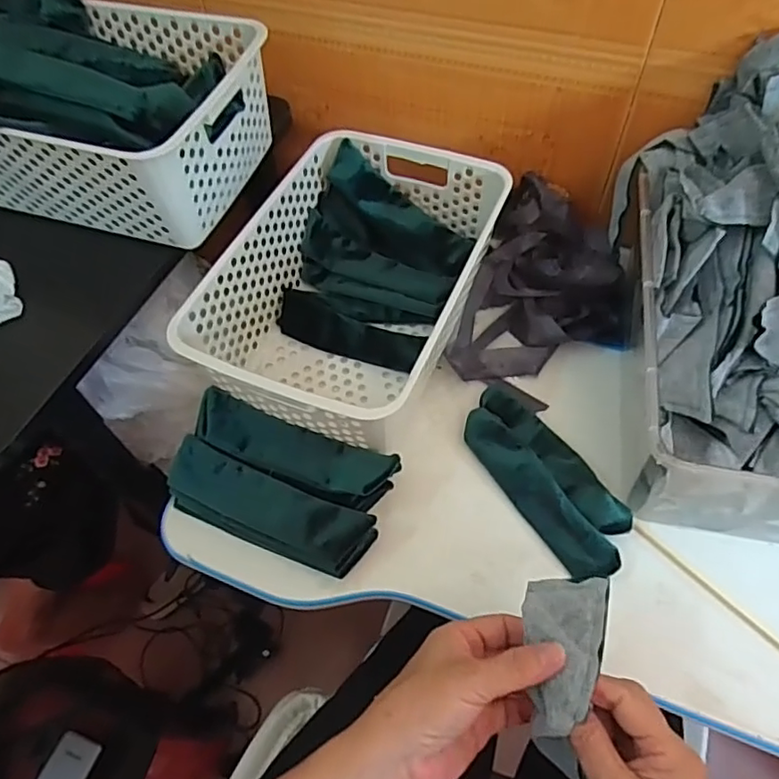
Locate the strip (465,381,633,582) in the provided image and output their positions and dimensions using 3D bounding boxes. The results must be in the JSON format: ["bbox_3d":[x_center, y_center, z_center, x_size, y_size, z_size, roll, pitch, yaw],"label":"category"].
[{"bbox_3d":[0.128,0.067,0.487,0.070,0.024,0.183,-28,60,-13],"label":"strip"}]

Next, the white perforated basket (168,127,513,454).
[{"bbox_3d":[-0.031,-0.099,0.555,0.207,0.110,0.312,18,61,14],"label":"white perforated basket"}]

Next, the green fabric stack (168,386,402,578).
[{"bbox_3d":[-0.094,0.076,0.485,0.179,0.035,0.100,19,61,15],"label":"green fabric stack"}]

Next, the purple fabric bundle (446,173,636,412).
[{"bbox_3d":[0.159,-0.095,0.567,0.150,0.071,0.237,16,60,13],"label":"purple fabric bundle"}]

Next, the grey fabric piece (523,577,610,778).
[{"bbox_3d":[0.101,0.163,0.343,0.045,0.024,0.106,10,61,10],"label":"grey fabric piece"}]

